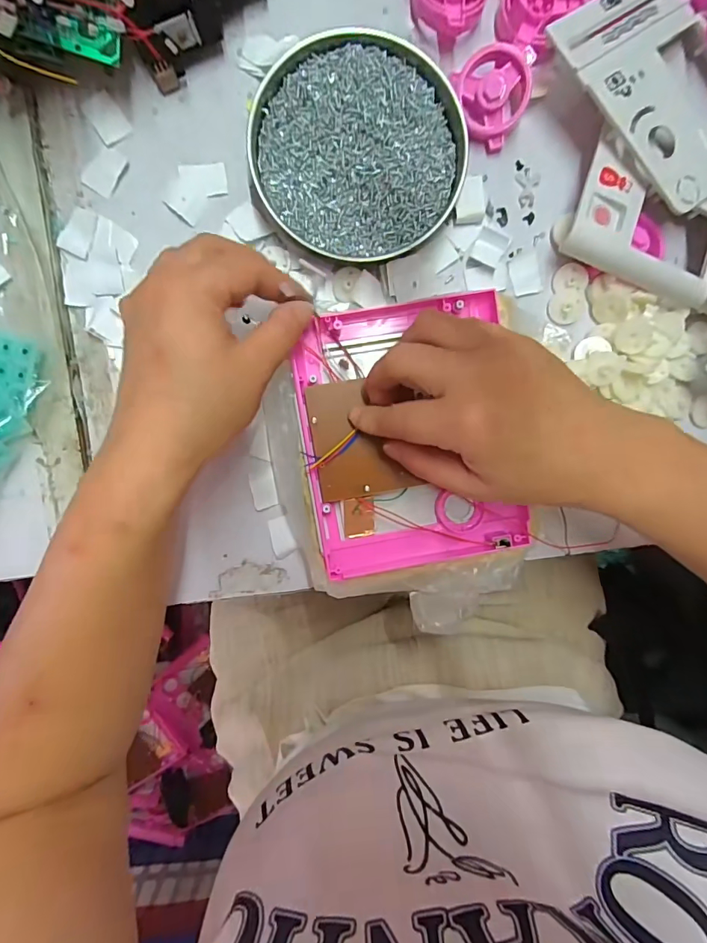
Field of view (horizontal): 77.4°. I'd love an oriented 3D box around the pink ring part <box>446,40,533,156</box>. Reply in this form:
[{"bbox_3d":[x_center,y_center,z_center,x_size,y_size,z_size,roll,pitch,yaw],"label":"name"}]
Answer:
[{"bbox_3d":[0.092,-0.251,0.294,0.051,0.024,0.047,40,113,-11],"label":"pink ring part"}]

